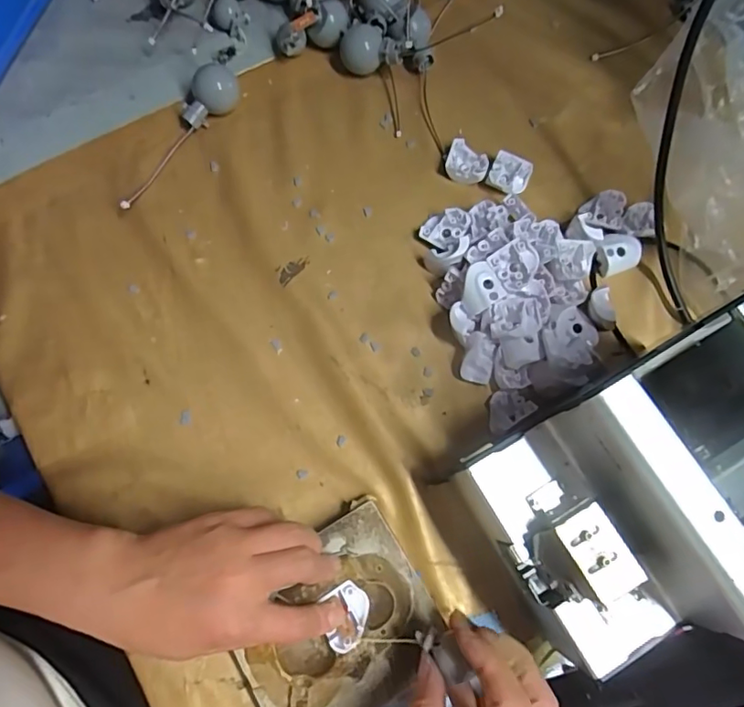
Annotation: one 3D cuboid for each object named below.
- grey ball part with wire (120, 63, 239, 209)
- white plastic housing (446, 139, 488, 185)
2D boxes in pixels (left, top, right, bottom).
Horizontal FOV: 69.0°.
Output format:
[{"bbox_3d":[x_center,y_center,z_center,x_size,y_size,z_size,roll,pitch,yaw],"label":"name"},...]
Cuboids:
[{"bbox_3d":[-0.152,-0.167,0.421,0.030,0.028,0.136,31,75,8],"label":"grey ball part with wire"},{"bbox_3d":[0.076,-0.153,0.433,0.033,0.014,0.033,18,74,4],"label":"white plastic housing"}]

